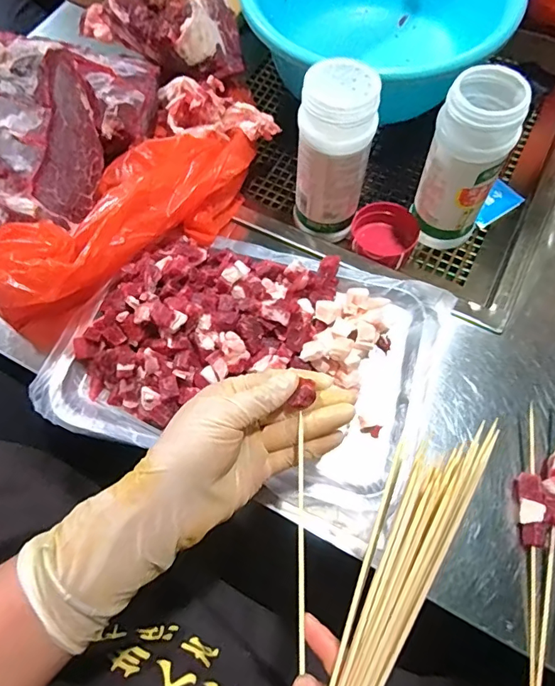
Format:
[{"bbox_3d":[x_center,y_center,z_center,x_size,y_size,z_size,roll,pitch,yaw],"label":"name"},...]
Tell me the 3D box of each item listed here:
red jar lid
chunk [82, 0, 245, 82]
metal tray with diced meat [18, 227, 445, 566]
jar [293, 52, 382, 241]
[{"bbox_3d":[0.107,-0.110,0.474,0.067,0.022,0.069,-1,66,2],"label":"red jar lid"},{"bbox_3d":[-0.112,-0.337,0.485,0.155,0.065,0.090,22,69,11],"label":"chunk"},{"bbox_3d":[-0.025,0.000,0.389,0.304,0.050,0.224,20,69,10],"label":"metal tray with diced meat"},{"bbox_3d":[0.049,-0.164,0.420,0.062,0.147,0.059,-1,66,2],"label":"jar"}]

